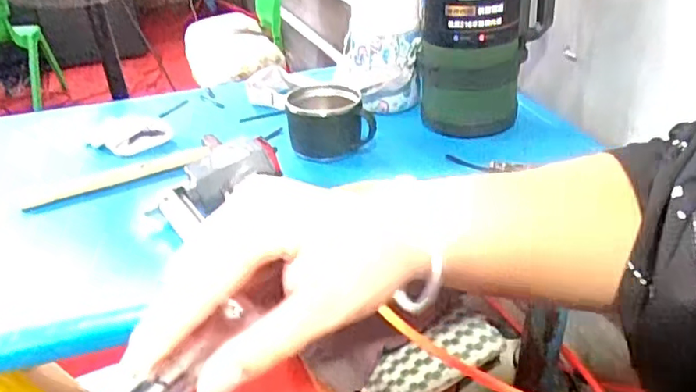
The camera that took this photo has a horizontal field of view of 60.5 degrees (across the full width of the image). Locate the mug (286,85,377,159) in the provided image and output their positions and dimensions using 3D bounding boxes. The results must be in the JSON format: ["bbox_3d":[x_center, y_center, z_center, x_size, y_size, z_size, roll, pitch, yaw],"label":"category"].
[{"bbox_3d":[-0.029,-0.102,0.870,0.116,0.086,0.099,-6,32,-9],"label":"mug"}]

